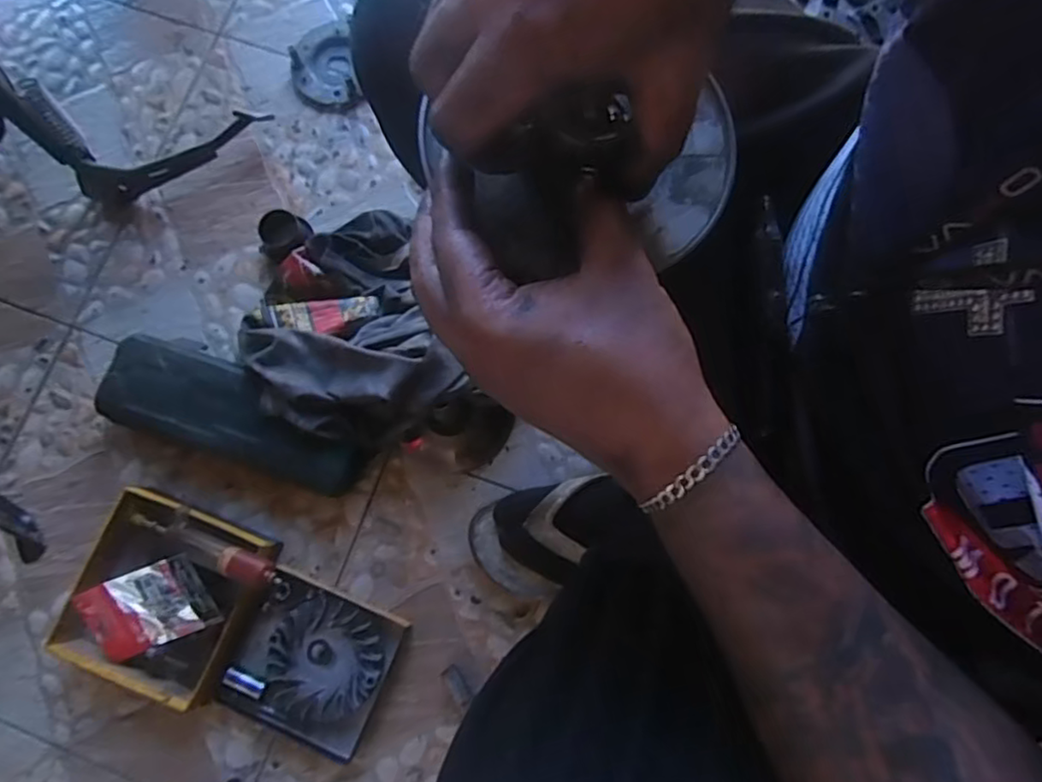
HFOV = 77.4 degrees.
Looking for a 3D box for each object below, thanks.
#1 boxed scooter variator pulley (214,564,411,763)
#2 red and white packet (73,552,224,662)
[{"bbox_3d":[-0.213,0.276,0.664,0.153,0.032,0.146,24,80,5],"label":"boxed scooter variator pulley"},{"bbox_3d":[-0.370,0.215,0.646,0.128,0.012,0.081,-21,107,5],"label":"red and white packet"}]

